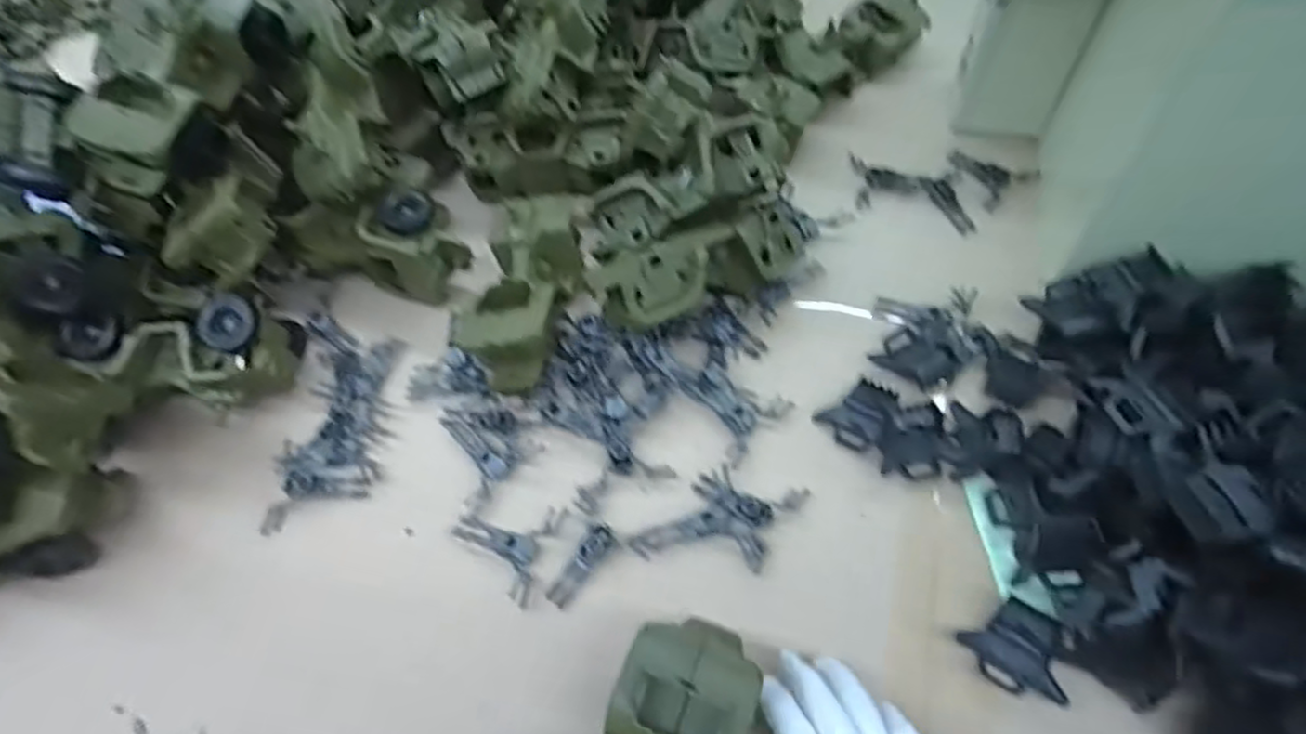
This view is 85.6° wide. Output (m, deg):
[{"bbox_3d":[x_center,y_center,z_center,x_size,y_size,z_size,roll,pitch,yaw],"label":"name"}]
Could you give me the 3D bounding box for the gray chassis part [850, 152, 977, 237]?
[{"bbox_3d":[0.247,-0.167,0.679,0.116,0.011,0.081,10,60,10],"label":"gray chassis part"}]

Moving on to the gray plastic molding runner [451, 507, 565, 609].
[{"bbox_3d":[-0.112,0.127,0.515,0.077,0.011,0.070,16,61,13],"label":"gray plastic molding runner"}]

